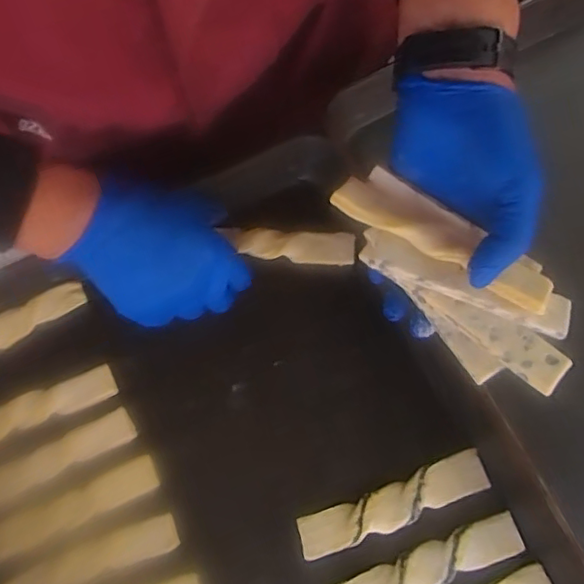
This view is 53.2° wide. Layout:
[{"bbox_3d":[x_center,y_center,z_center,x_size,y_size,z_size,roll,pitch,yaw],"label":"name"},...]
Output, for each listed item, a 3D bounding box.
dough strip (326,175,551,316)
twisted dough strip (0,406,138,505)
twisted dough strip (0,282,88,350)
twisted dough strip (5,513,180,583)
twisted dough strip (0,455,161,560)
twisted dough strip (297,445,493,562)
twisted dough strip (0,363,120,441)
[{"bbox_3d":[0.087,-0.031,0.345,0.136,0.010,0.026,30,79,12],"label":"dough strip"},{"bbox_3d":[-0.189,0.131,0.450,0.137,0.015,0.026,-26,77,-4],"label":"twisted dough strip"},{"bbox_3d":[-0.236,0.032,0.478,0.142,0.015,0.027,-30,78,-5],"label":"twisted dough strip"},{"bbox_3d":[-0.154,0.204,0.434,0.141,0.010,0.029,-23,77,-4],"label":"twisted dough strip"},{"bbox_3d":[-0.171,0.167,0.442,0.143,0.014,0.025,-25,77,-4],"label":"twisted dough strip"},{"bbox_3d":[0.074,0.156,0.429,0.143,0.007,0.031,-22,77,-3],"label":"twisted dough strip"},{"bbox_3d":[-0.207,0.095,0.456,0.137,0.016,0.029,-25,77,-4],"label":"twisted dough strip"}]

